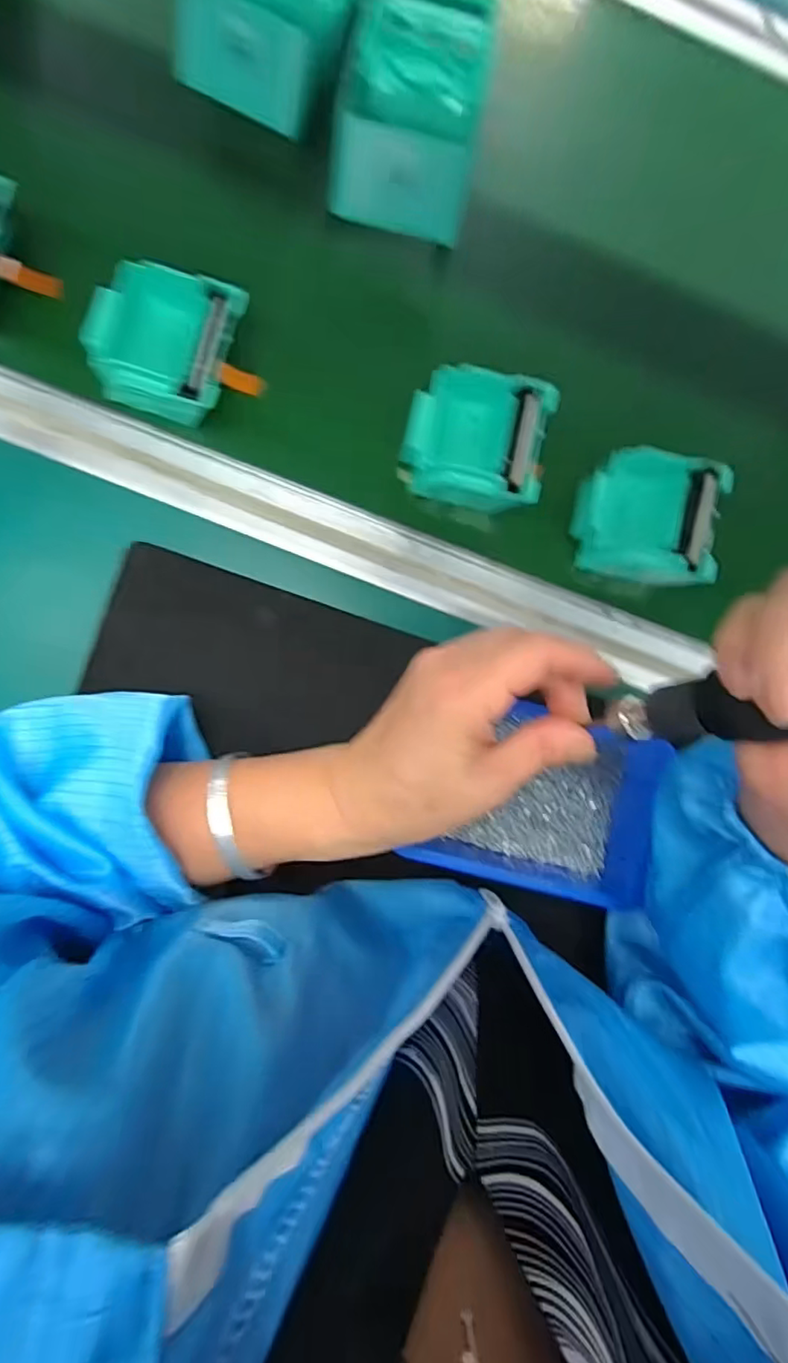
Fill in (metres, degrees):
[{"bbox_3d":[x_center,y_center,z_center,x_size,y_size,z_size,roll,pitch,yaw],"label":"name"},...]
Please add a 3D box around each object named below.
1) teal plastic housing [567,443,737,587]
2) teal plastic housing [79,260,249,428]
[{"bbox_3d":[0.162,-0.103,0.375,0.086,0.032,0.080,10,83,-1],"label":"teal plastic housing"},{"bbox_3d":[-0.137,-0.198,0.350,0.082,0.033,0.081,0,83,-2],"label":"teal plastic housing"}]

